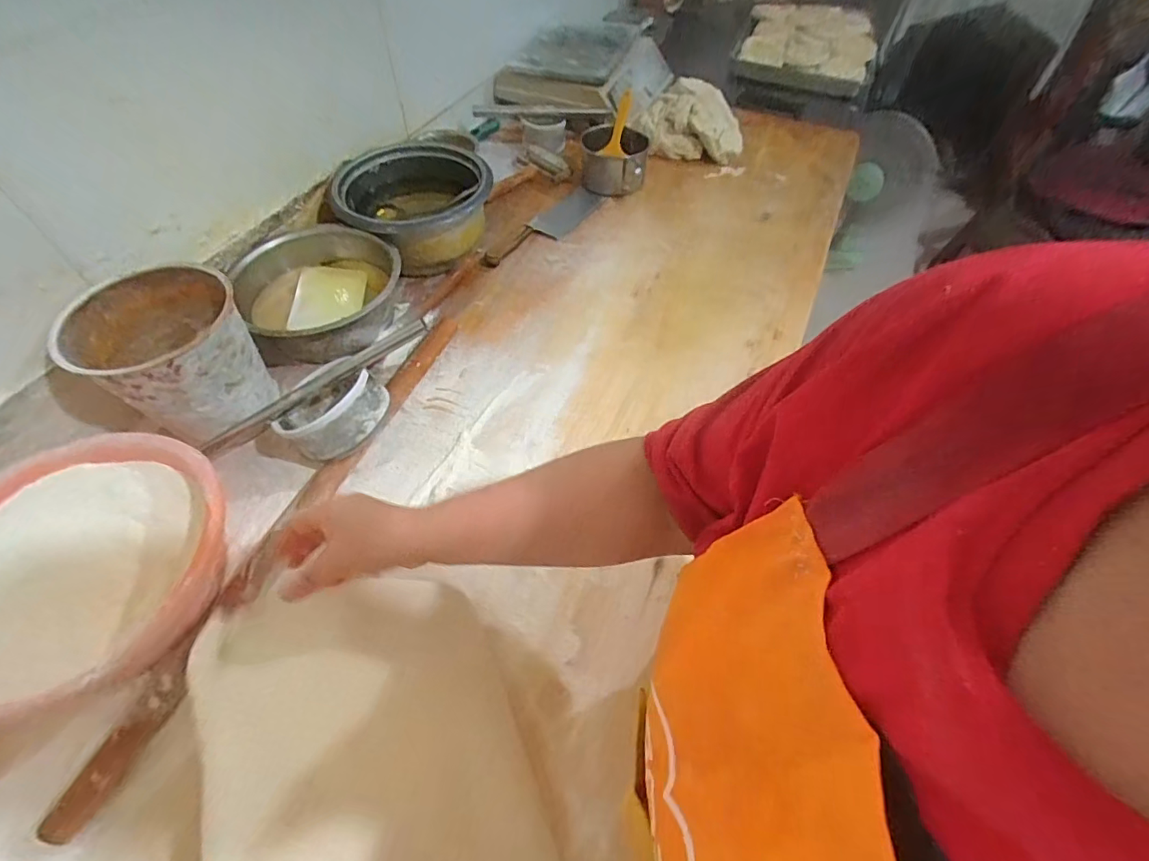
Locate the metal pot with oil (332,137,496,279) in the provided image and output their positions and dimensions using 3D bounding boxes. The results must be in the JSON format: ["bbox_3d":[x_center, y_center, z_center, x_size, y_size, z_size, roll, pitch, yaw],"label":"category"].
[{"bbox_3d":[-0.233,-0.316,0.762,0.217,0.119,0.171,0,55,-1],"label":"metal pot with oil"}]

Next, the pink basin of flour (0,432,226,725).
[{"bbox_3d":[-0.470,0.141,0.502,0.239,0.105,0.236,1,55,-1],"label":"pink basin of flour"}]

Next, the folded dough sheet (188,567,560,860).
[{"bbox_3d":[-0.163,0.256,0.422,0.232,0.045,0.289,-3,51,-36],"label":"folded dough sheet"}]

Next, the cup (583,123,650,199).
[{"bbox_3d":[0.063,-0.437,0.831,0.101,0.073,0.101,1,55,-1],"label":"cup"}]

